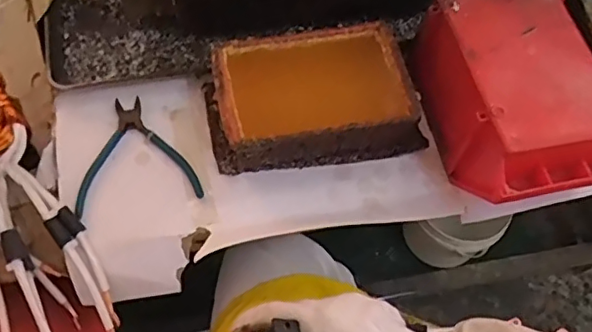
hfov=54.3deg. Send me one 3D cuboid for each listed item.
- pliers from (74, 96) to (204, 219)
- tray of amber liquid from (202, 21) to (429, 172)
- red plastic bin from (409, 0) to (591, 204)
[{"bbox_3d":[-0.172,-0.017,0.623,0.126,0.007,0.131,-8,62,-7],"label":"pliers"},{"bbox_3d":[0.020,-0.075,0.629,0.231,0.066,0.139,-11,63,-9],"label":"tray of amber liquid"},{"bbox_3d":[0.227,-0.074,0.609,0.150,0.101,0.233,-11,63,-9],"label":"red plastic bin"}]

